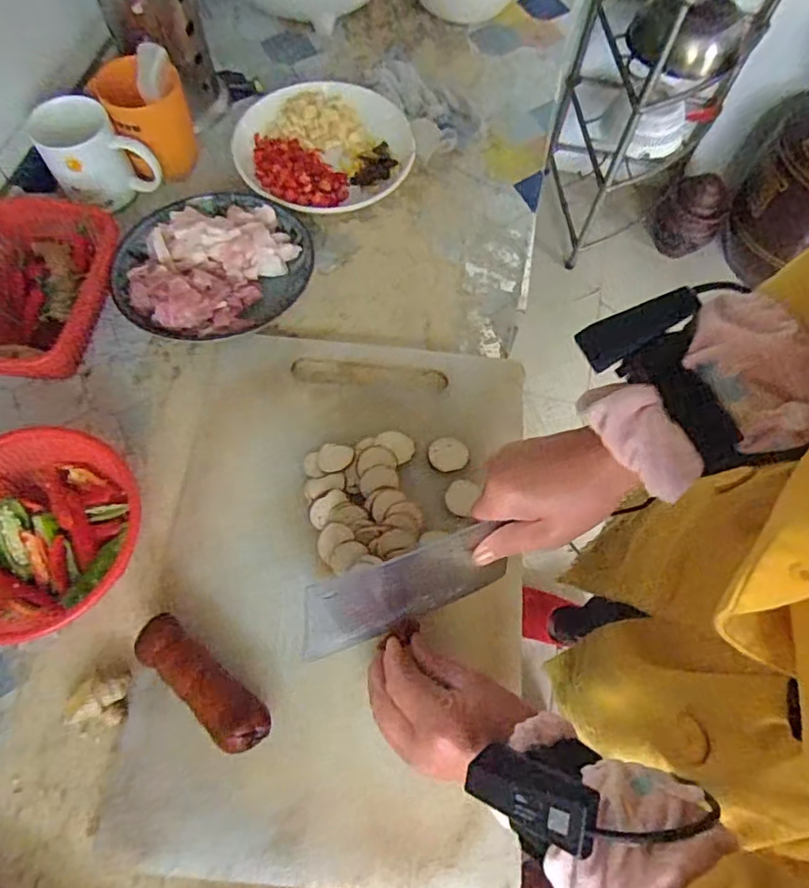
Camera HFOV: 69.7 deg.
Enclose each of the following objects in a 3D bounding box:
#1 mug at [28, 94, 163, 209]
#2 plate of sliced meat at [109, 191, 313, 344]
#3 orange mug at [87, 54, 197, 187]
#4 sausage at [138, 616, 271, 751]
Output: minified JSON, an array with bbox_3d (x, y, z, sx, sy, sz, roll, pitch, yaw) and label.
[{"bbox_3d":[-0.328,-0.306,0.613,0.093,0.082,0.084,-40,71,-18],"label":"mug"},{"bbox_3d":[-0.197,-0.182,0.593,0.174,0.061,0.189,0,64,0],"label":"plate of sliced meat"},{"bbox_3d":[-0.276,-0.353,0.636,0.082,0.093,0.080,-29,68,-14],"label":"orange mug"},{"bbox_3d":[-0.151,0.180,0.438,0.120,0.041,0.035,36,69,16],"label":"sausage"}]

